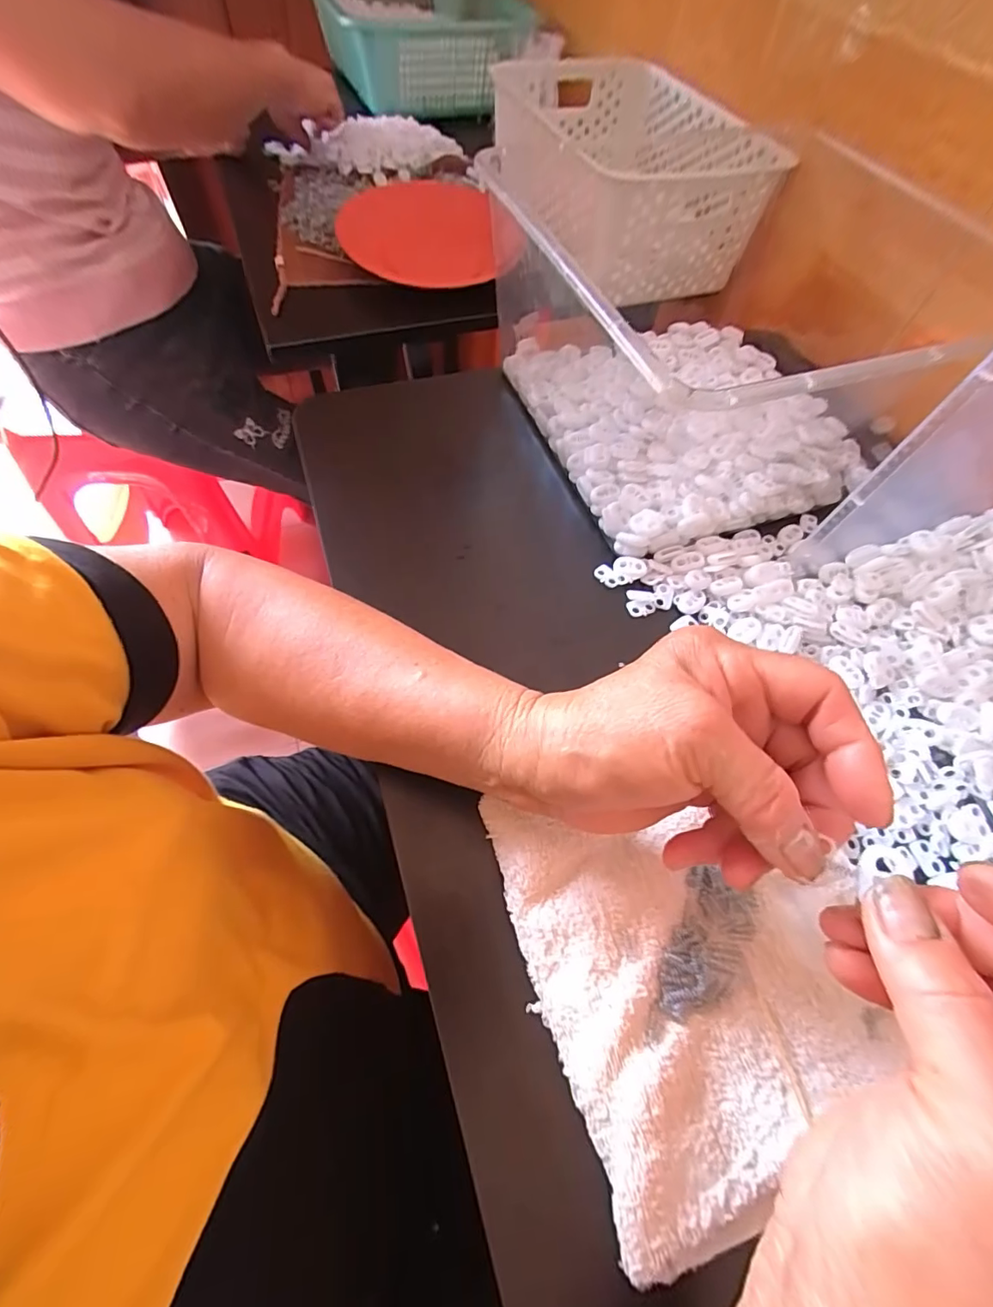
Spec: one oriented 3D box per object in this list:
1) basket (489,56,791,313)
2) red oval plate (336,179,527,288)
[{"bbox_3d":[0.138,-0.543,0.564,0.228,0.092,0.356,-11,62,-9],"label":"basket"},{"bbox_3d":[-0.083,-0.533,0.654,0.229,0.170,0.017,-1,95,-3],"label":"red oval plate"}]

